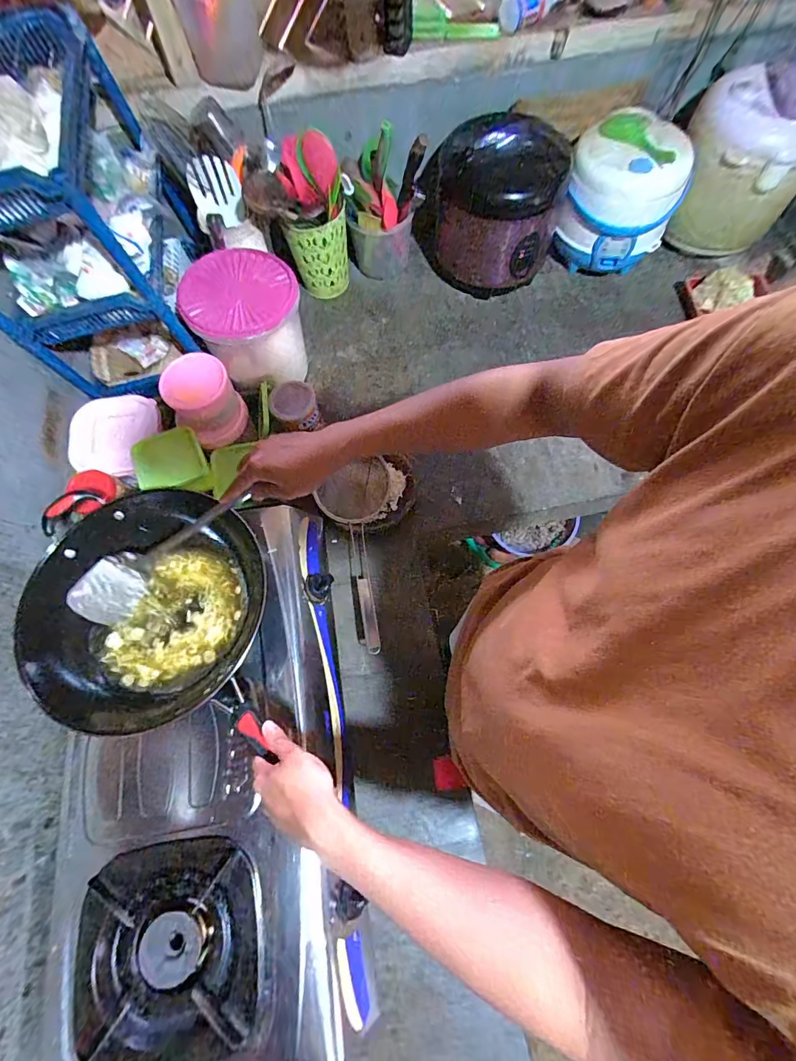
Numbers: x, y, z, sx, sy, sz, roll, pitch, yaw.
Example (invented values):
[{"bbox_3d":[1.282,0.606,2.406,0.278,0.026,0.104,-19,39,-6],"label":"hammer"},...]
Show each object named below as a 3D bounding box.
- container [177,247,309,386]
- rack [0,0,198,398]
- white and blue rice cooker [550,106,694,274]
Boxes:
[{"bbox_3d":[-0.278,-0.397,0.826,0.178,0.159,0.165,-2,70,1],"label":"container"},{"bbox_3d":[-0.543,-0.522,0.758,0.270,0.396,0.384,-10,70,-2],"label":"rack"},{"bbox_3d":[0.453,-0.693,0.887,0.210,0.192,0.275,17,71,7],"label":"white and blue rice cooker"}]

